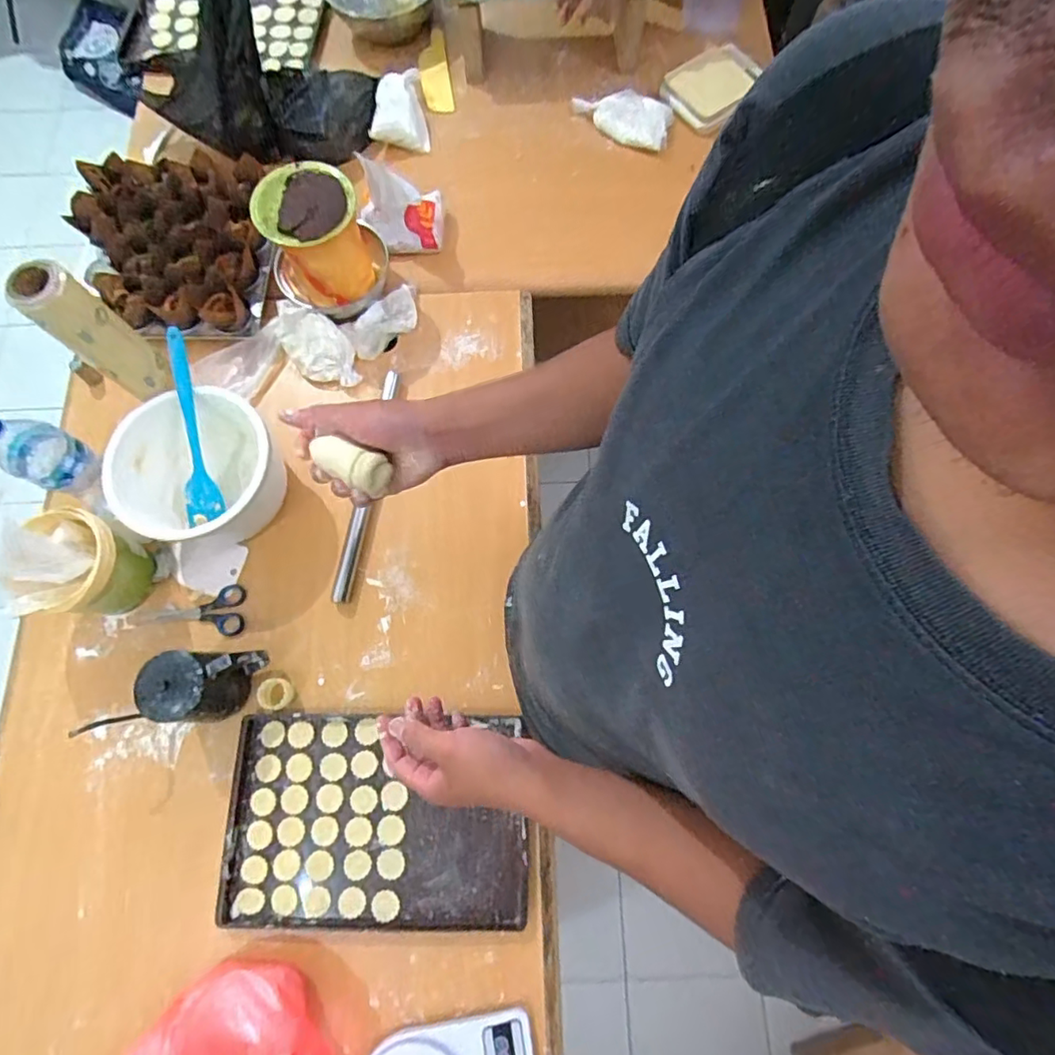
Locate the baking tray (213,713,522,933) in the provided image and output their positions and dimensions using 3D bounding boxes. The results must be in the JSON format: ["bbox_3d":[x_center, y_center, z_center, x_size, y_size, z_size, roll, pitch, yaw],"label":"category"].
[{"bbox_3d":[-0.189,0.360,0.714,0.367,0.014,0.237,0,73,1],"label":"baking tray"}]

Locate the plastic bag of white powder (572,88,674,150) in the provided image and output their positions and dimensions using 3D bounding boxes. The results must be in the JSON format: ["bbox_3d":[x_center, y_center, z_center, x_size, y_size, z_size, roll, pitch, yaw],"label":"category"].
[{"bbox_3d":[0.177,-0.760,1.050,0.182,0.025,0.100,26,75,8],"label":"plastic bag of white powder"}]

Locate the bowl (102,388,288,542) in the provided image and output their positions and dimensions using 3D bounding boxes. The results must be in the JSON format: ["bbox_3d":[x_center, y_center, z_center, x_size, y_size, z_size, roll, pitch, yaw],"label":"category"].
[{"bbox_3d":[-0.426,-0.068,0.775,0.173,0.143,0.202,16,74,5],"label":"bowl"}]

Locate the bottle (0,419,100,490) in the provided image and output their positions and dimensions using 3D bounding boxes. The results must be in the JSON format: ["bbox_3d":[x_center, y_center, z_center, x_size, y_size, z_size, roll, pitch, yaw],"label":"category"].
[{"bbox_3d":[-0.603,-0.091,0.711,0.062,0.180,0.075,26,75,8],"label":"bottle"}]

